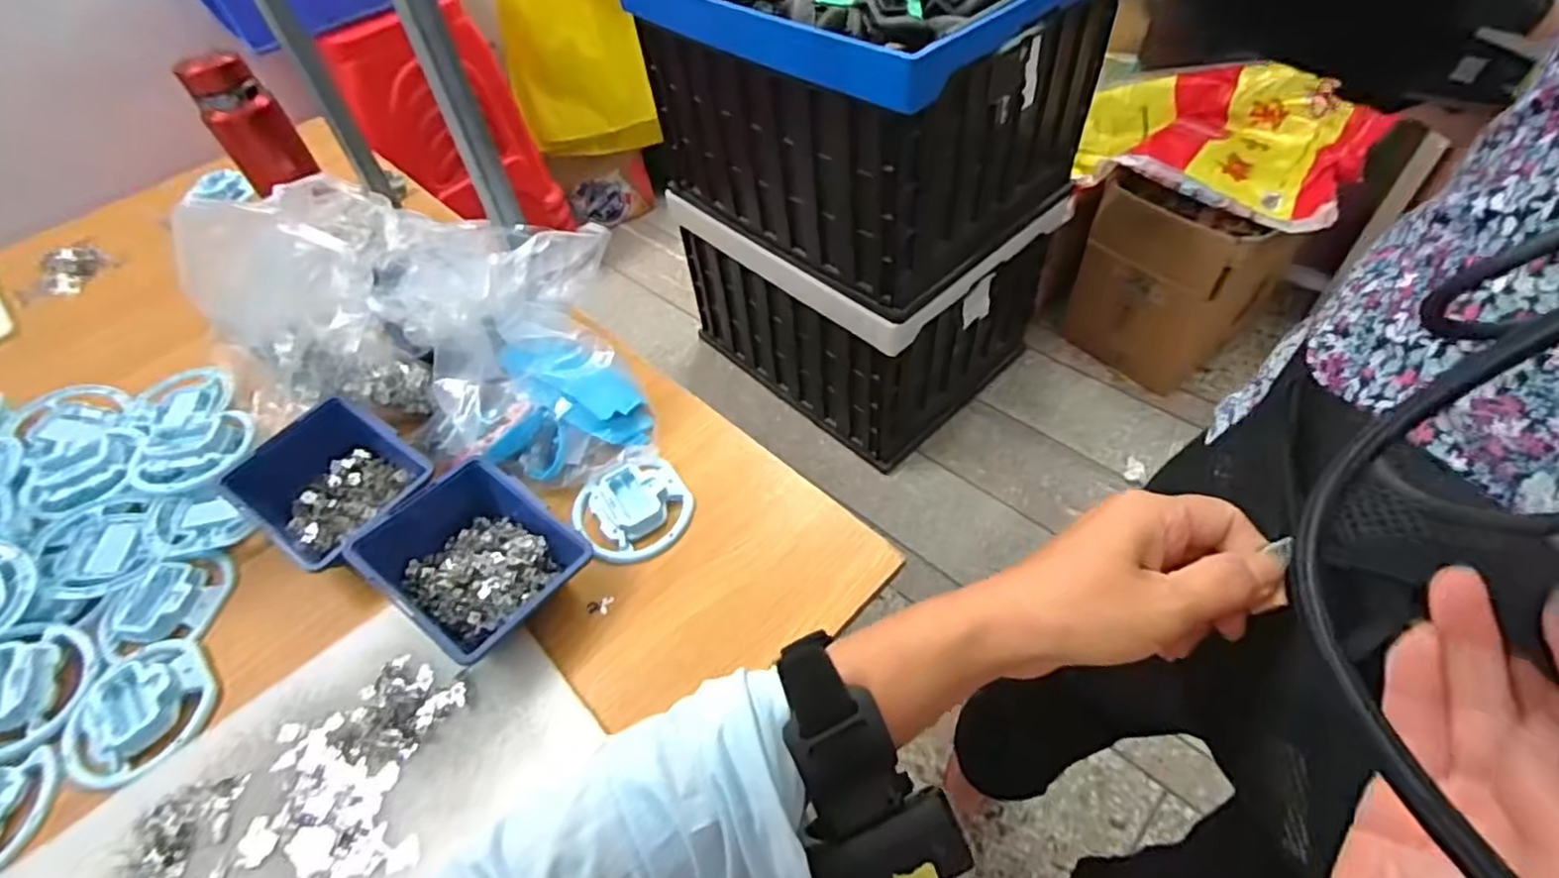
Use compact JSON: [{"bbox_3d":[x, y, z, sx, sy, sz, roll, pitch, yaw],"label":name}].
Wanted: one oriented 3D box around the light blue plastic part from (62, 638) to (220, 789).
[{"bbox_3d":[-0.477,0.202,0.509,0.105,0.027,0.099,-3,53,3],"label":"light blue plastic part"}]

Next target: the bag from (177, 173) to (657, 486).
[{"bbox_3d":[-0.326,-0.128,0.635,0.426,0.164,0.215,14,56,15],"label":"bag"}]

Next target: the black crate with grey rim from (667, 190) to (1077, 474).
[{"bbox_3d":[0.176,-0.350,1.537,0.498,0.396,0.613,-39,59,-22],"label":"black crate with grey rim"}]

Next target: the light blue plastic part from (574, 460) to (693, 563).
[{"bbox_3d":[-0.124,0.061,0.583,0.094,0.020,0.088,-3,53,3],"label":"light blue plastic part"}]

